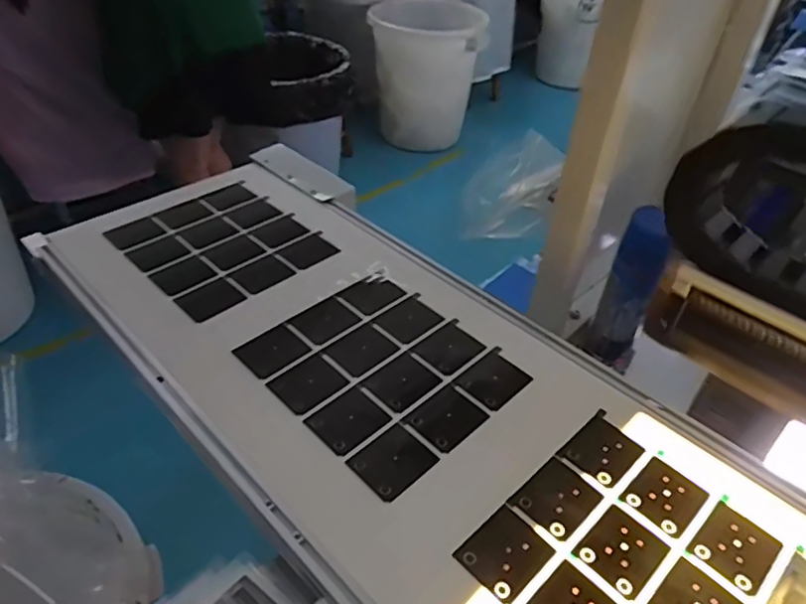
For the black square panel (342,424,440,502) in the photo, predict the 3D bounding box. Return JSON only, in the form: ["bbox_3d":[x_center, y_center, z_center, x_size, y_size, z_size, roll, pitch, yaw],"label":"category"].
[{"bbox_3d":[-0.008,0.140,0.513,0.065,0.004,0.056,-31,52,-33],"label":"black square panel"}]

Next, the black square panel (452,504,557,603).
[{"bbox_3d":[0.080,0.195,0.452,0.063,0.004,0.054,-30,52,-33],"label":"black square panel"}]

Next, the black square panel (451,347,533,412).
[{"bbox_3d":[0.092,0.079,0.592,0.067,0.004,0.056,-30,52,-33],"label":"black square panel"}]

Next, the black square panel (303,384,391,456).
[{"bbox_3d":[-0.052,0.109,0.543,0.065,0.005,0.055,-31,52,-34],"label":"black square panel"}]

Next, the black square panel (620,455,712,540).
[{"bbox_3d":[0.223,0.164,0.493,0.061,0.004,0.052,-30,52,-33],"label":"black square panel"}]

